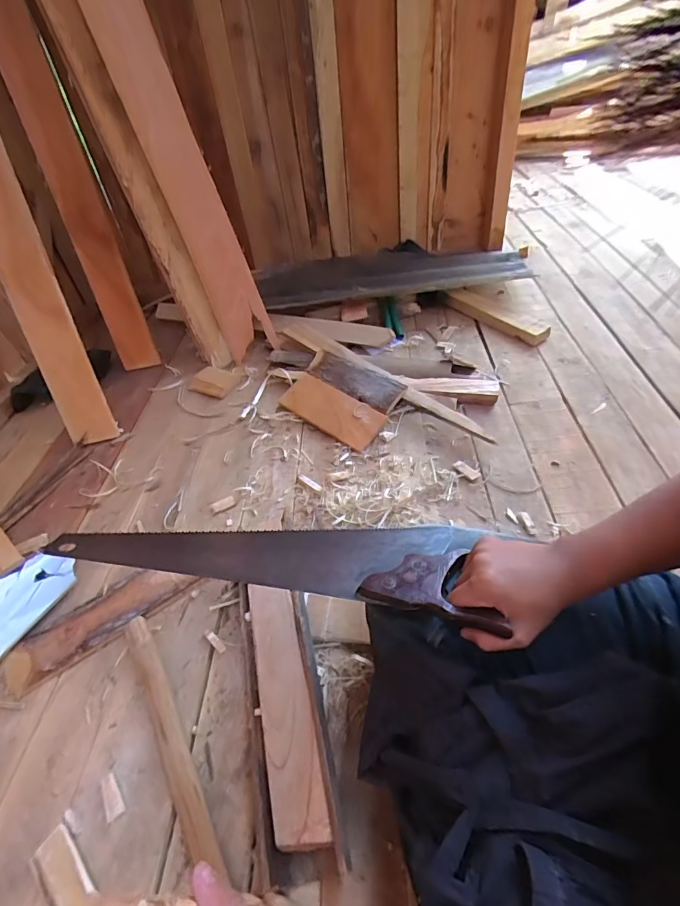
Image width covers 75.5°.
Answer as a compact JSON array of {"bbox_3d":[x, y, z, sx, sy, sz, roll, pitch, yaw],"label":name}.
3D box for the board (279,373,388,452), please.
[{"bbox_3d":[-0.019,-0.091,0.921,0.235,0.012,0.095,30,77,30],"label":"board"}]

